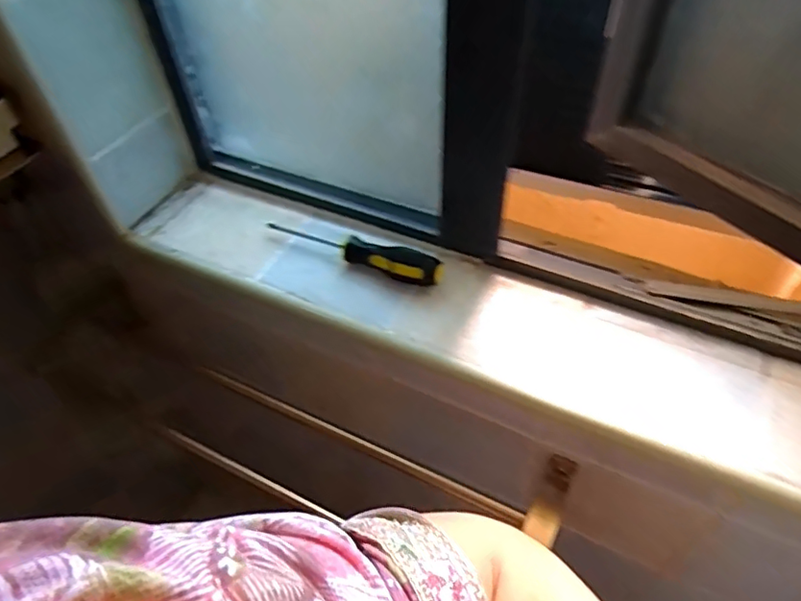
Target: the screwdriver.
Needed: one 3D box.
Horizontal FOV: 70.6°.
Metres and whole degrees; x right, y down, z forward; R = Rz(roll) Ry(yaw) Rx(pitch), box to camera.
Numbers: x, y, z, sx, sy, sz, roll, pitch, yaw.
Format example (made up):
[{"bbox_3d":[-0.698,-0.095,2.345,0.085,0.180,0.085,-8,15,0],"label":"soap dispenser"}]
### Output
[{"bbox_3d":[-0.052,-0.051,0.567,0.198,0.031,0.025,18,53,19],"label":"screwdriver"}]

